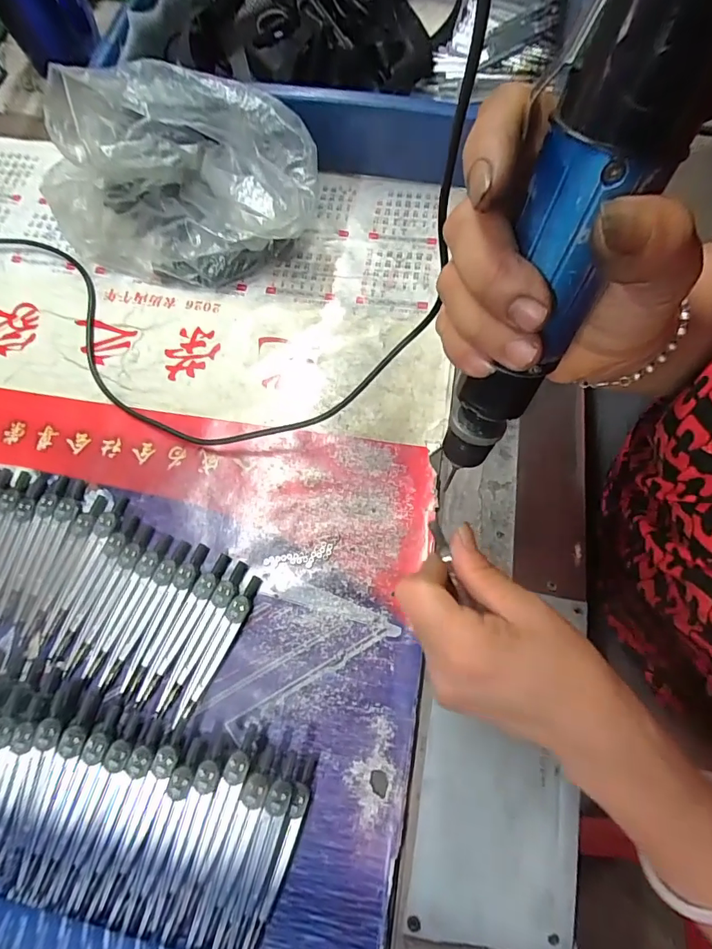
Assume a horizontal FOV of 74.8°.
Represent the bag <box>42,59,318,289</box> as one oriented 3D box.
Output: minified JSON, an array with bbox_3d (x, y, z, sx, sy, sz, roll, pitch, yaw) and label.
[{"bbox_3d":[-0.150,-0.249,0.401,0.228,0.102,0.126,11,72,5],"label":"bag"}]

